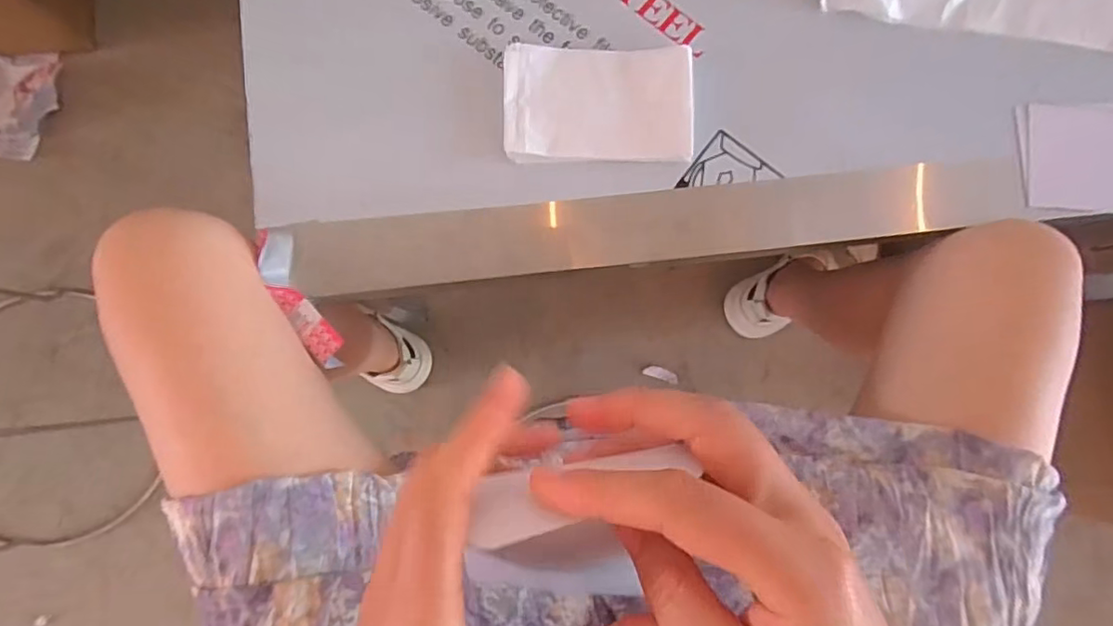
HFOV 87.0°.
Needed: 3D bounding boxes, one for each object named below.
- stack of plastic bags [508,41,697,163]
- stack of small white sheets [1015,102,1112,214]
[{"bbox_3d":[0.030,-0.148,0.418,0.132,0.020,0.080,-1,84,-3],"label":"stack of plastic bags"},{"bbox_3d":[0.409,-0.119,0.449,0.114,0.011,0.087,0,84,-3],"label":"stack of small white sheets"}]

